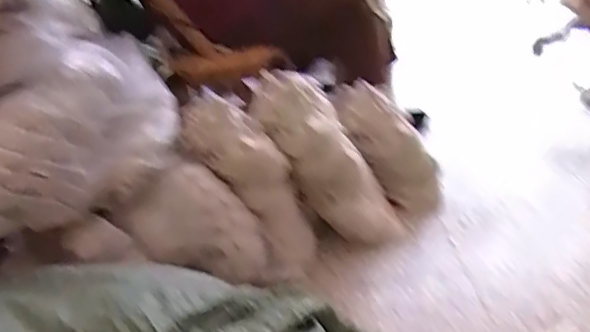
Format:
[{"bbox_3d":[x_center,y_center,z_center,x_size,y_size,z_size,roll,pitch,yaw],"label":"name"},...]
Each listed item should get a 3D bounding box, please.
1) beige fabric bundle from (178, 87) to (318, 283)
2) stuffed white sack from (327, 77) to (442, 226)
[{"bbox_3d":[-0.074,0.030,1.239,0.167,0.407,0.158,-32,-1,-35],"label":"beige fabric bundle"},{"bbox_3d":[0.227,-0.044,1.436,0.113,0.360,0.117,-33,-1,-36],"label":"stuffed white sack"}]

